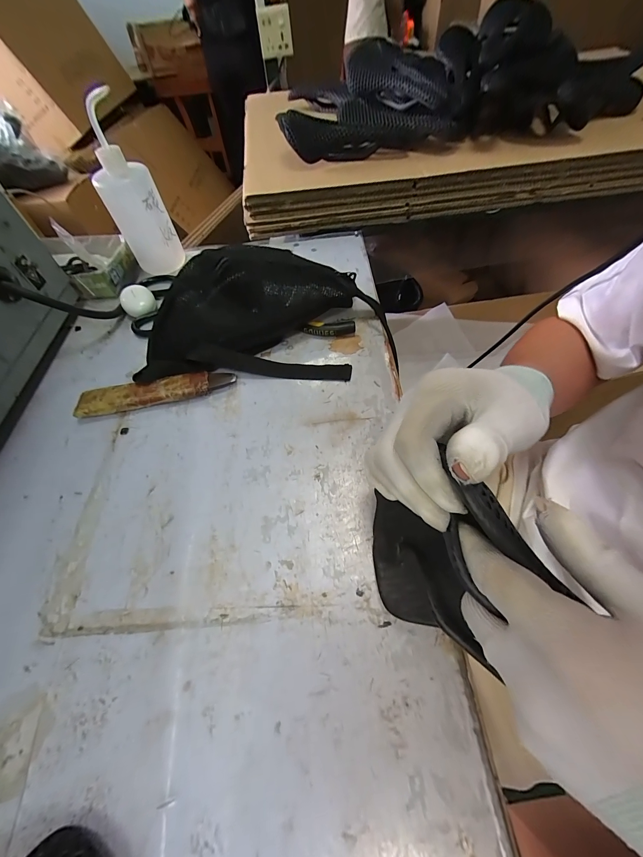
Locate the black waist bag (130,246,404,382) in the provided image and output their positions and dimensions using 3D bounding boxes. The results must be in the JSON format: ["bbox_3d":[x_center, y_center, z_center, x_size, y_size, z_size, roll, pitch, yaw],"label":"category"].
[{"bbox_3d":[-0.068,-0.153,0.397,0.326,0.088,0.175,-2,57,3],"label":"black waist bag"}]

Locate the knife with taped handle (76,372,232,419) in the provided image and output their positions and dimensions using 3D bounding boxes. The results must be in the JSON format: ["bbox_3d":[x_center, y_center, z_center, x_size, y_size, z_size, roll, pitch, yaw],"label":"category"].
[{"bbox_3d":[-0.201,-0.045,0.378,0.182,0.019,0.035,-12,57,-4],"label":"knife with taped handle"}]

